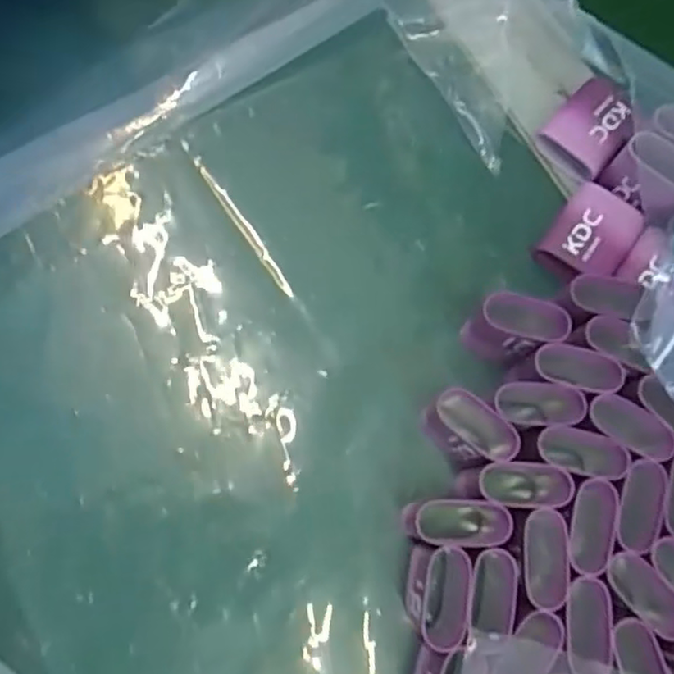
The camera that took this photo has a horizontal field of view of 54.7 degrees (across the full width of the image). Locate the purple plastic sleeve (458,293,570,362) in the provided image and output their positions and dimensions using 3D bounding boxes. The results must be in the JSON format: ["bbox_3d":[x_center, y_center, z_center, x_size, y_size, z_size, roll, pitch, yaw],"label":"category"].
[{"bbox_3d":[0.073,-0.003,0.272,0.035,0.038,0.016,16,76,1],"label":"purple plastic sleeve"}]

